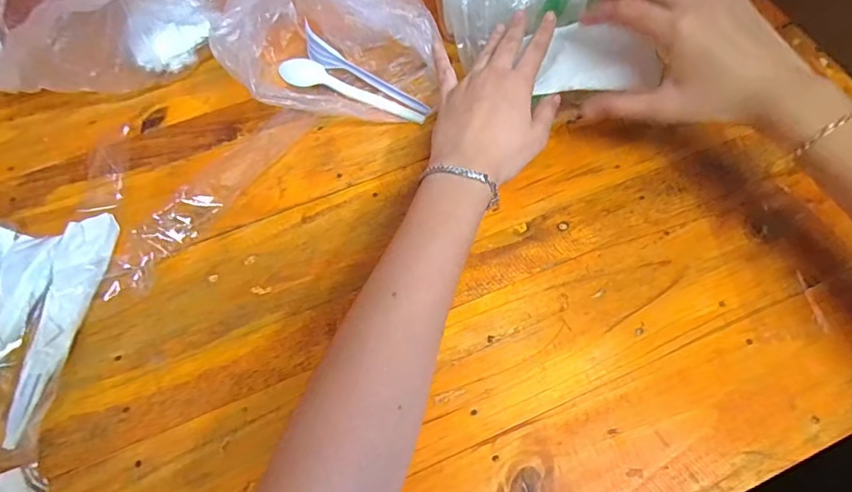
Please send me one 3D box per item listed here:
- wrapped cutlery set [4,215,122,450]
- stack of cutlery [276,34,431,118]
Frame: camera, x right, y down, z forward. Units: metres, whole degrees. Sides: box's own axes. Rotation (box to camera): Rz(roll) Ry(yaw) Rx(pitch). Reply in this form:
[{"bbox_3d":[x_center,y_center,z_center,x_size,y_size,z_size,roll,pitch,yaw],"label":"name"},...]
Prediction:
[{"bbox_3d":[-0.247,0.049,0.341,0.034,0.018,0.155,0,63,1],"label":"wrapped cutlery set"},{"bbox_3d":[-0.054,-0.154,0.436,0.136,0.026,0.016,33,68,17],"label":"stack of cutlery"}]

